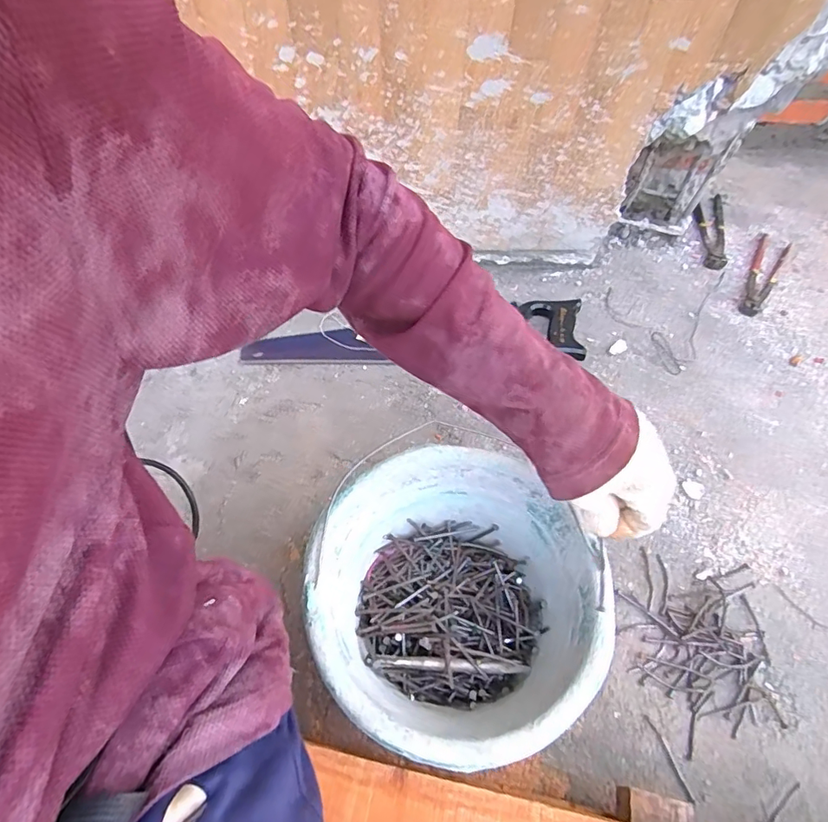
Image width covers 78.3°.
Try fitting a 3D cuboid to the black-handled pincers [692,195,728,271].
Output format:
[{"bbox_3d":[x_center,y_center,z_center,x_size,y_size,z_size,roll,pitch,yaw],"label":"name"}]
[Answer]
[{"bbox_3d":[0.566,-0.337,0.962,0.058,0.024,0.194,9,57,4],"label":"black-handled pincers"}]

